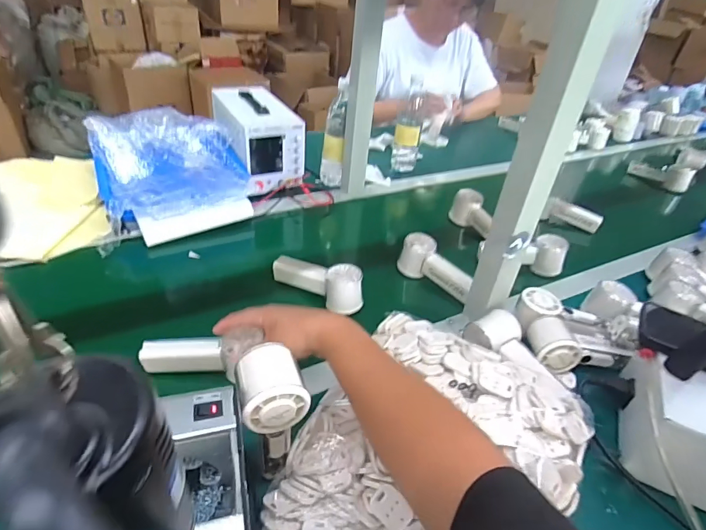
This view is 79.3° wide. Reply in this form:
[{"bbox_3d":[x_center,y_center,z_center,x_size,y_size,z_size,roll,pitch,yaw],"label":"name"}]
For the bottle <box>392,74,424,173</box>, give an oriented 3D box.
[{"bbox_3d":[0.134,-0.329,1.025,0.066,0.219,0.058,10,36,5],"label":"bottle"}]

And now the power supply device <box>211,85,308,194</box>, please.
[{"bbox_3d":[-0.213,-0.280,0.932,0.134,0.140,0.249,-15,41,-26],"label":"power supply device"}]

